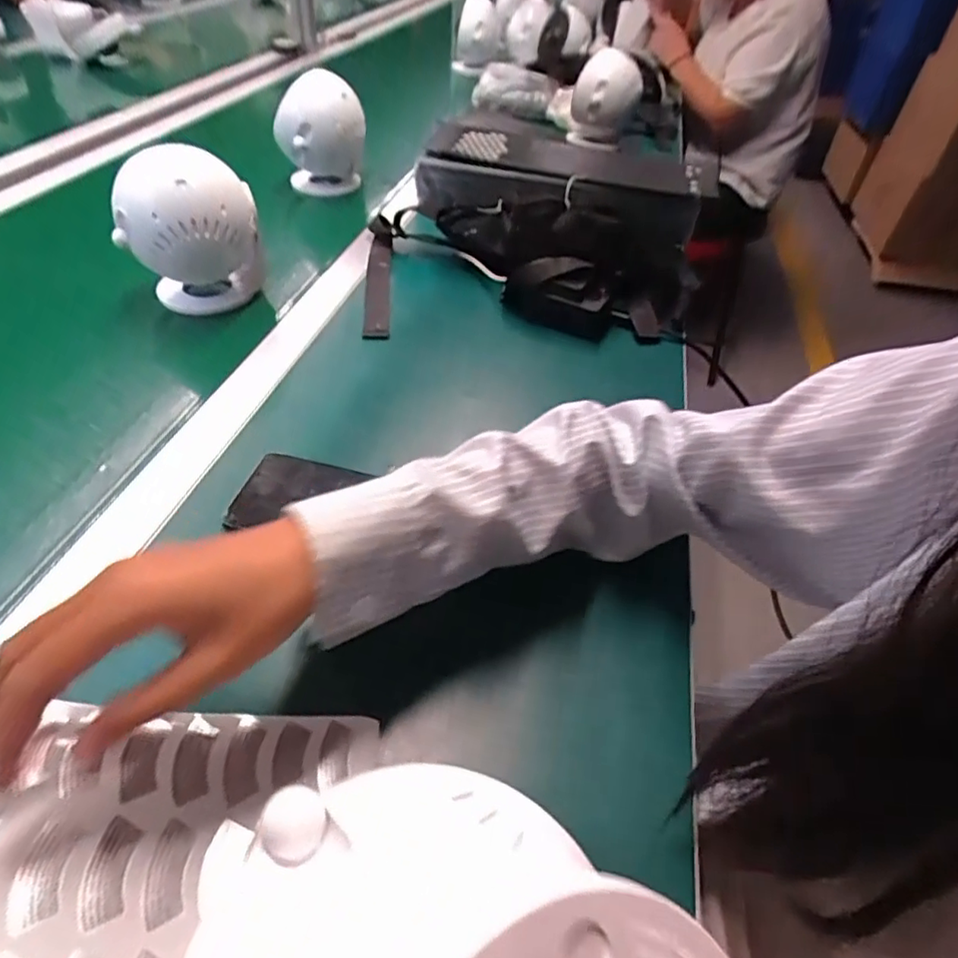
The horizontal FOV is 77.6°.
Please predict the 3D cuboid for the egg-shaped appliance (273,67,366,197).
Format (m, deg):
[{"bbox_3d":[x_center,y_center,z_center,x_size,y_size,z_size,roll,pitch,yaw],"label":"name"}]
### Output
[{"bbox_3d":[-0.206,-0.450,0.776,0.112,0.137,0.096,-8,53,-11],"label":"egg-shaped appliance"}]

